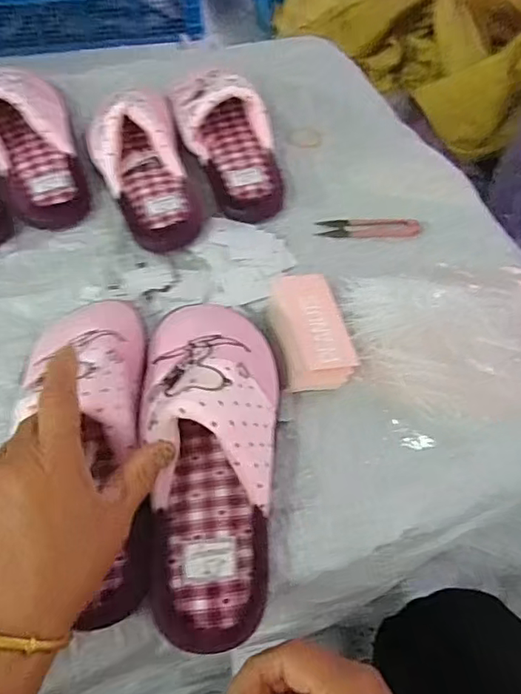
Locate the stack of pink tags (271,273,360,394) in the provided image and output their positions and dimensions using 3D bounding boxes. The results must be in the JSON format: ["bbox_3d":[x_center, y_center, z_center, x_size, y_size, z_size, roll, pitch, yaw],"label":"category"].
[{"bbox_3d":[0.042,-0.016,0.461,0.057,0.028,0.113,-9,58,-7],"label":"stack of pink tags"}]

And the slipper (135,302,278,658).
[{"bbox_3d":[-0.035,0.069,0.361,0.095,0.068,0.232,-2,69,-2],"label":"slipper"}]

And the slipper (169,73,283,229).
[{"bbox_3d":[-0.033,-0.227,0.570,0.096,0.059,0.208,-17,72,-12],"label":"slipper"}]

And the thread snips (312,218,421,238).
[{"bbox_3d":[0.110,-0.124,0.545,0.103,0.011,0.026,1,57,0],"label":"thread snips"}]

